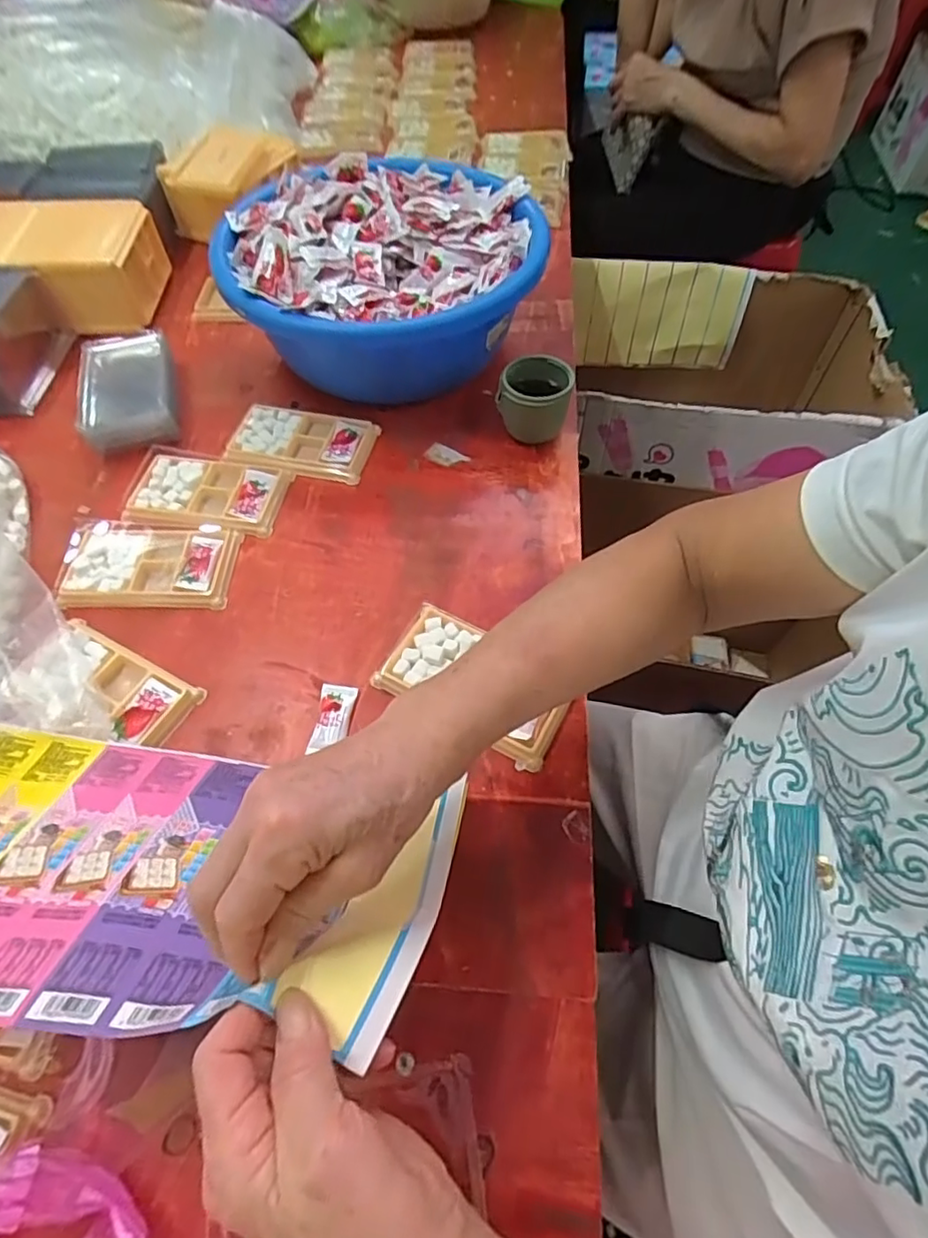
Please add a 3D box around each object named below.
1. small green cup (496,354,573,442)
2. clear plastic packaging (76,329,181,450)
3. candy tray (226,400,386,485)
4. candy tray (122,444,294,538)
[{"bbox_3d":[0.068,-0.209,0.579,0.066,0.067,0.062,1,58,-1],"label":"small green cup"},{"bbox_3d":[-0.340,-0.230,0.603,0.087,0.036,0.151,-16,59,-11],"label":"clear plastic packaging"},{"bbox_3d":[-0.162,-0.177,0.587,0.140,0.015,0.077,12,58,6],"label":"candy tray"},{"bbox_3d":[-0.237,-0.119,0.550,0.137,0.012,0.087,6,58,3],"label":"candy tray"}]

